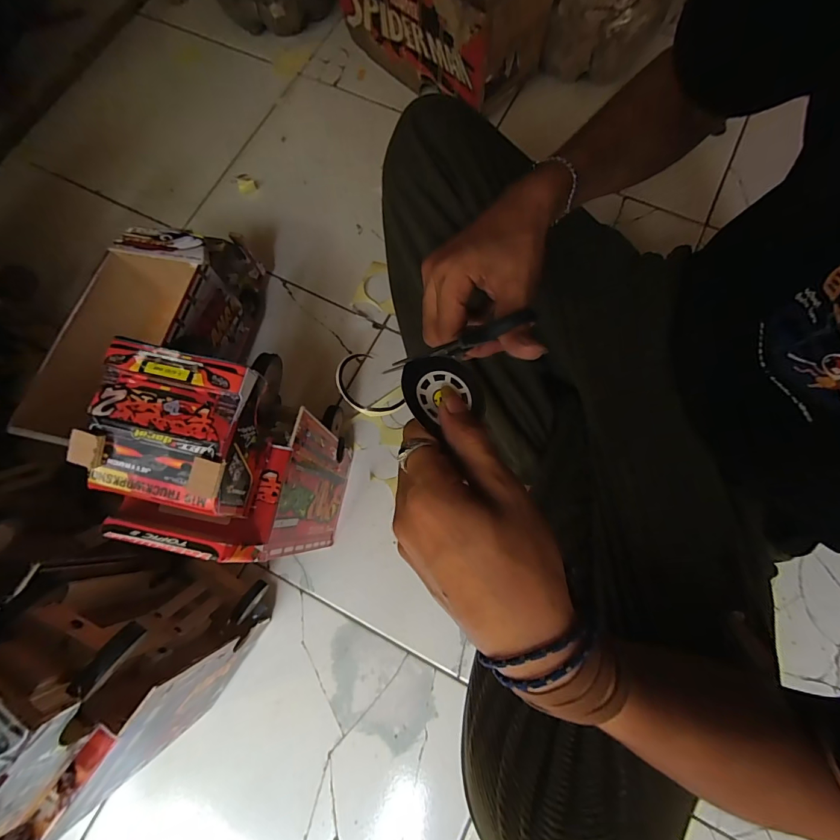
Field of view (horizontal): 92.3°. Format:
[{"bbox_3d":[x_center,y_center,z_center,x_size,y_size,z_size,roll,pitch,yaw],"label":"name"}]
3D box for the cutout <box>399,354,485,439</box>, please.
[{"bbox_3d":[0.014,-0.017,0.235,0.048,0.004,0.043,-14,73,-21],"label":"cutout"}]

